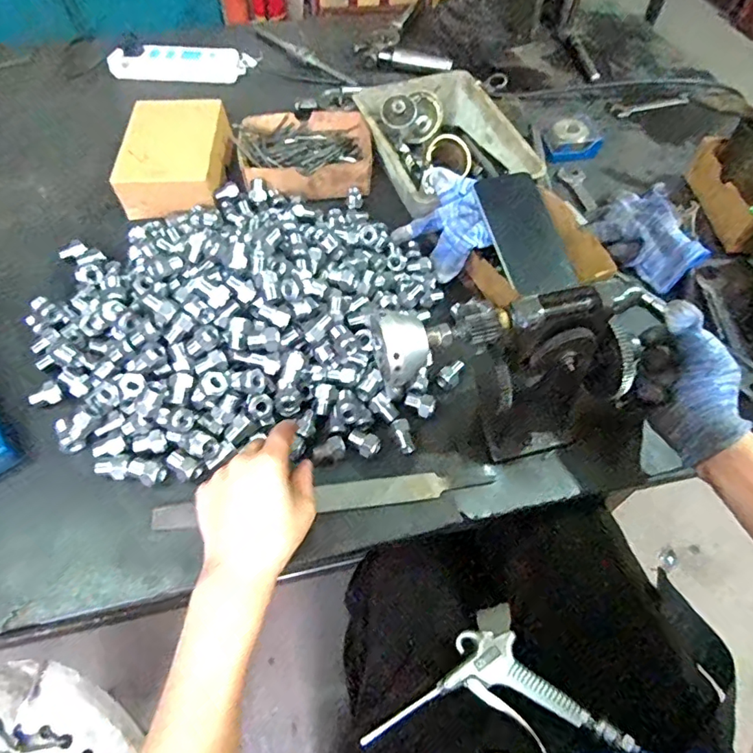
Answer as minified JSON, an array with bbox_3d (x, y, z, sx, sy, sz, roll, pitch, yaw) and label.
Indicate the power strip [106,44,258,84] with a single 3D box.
[{"bbox_3d":[-0.318,-0.508,0.839,0.236,0.037,0.046,-1,56,-2],"label":"power strip"}]

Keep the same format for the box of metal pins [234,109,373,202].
[{"bbox_3d":[-0.093,-0.298,0.692,0.174,0.045,0.135,-6,57,-5],"label":"box of metal pins"}]

